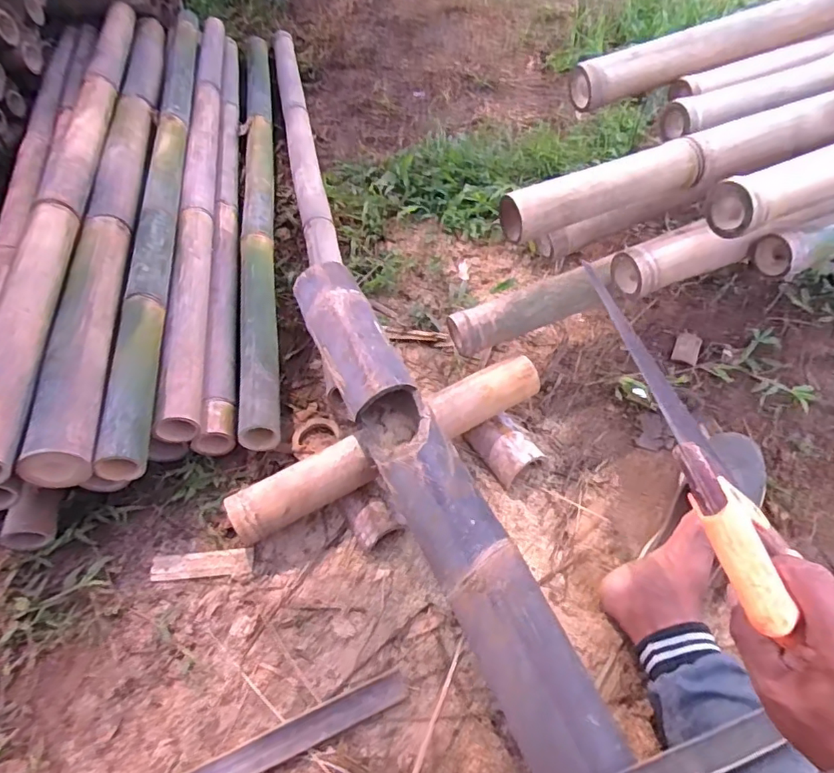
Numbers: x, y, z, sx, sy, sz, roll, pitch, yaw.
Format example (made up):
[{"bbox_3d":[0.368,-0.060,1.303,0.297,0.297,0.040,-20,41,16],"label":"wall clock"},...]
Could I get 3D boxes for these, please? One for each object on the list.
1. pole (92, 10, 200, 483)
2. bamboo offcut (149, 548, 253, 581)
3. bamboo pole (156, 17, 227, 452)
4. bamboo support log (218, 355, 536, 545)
[{"bbox_3d":[-0.539,-0.465,1.158,0.069,0.054,1.522,-11,51,-6],"label":"pole"},{"bbox_3d":[-0.298,0.248,0.743,0.133,0.013,0.037,-5,51,-1],"label":"bamboo offcut"},{"bbox_3d":[-0.504,-0.550,1.277,0.067,0.072,1.643,-11,51,-6],"label":"bamboo pole"},{"bbox_3d":[-0.036,0.079,0.779,0.487,0.076,0.074,-25,54,-16],"label":"bamboo support log"}]

